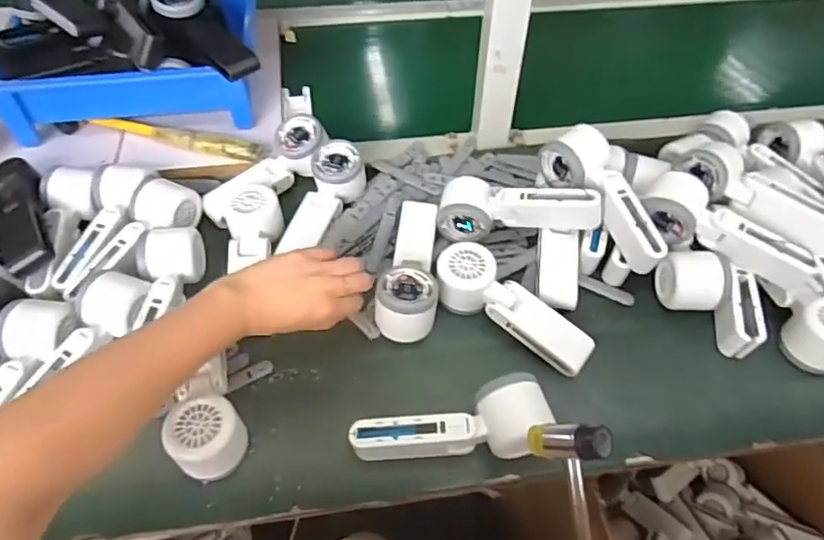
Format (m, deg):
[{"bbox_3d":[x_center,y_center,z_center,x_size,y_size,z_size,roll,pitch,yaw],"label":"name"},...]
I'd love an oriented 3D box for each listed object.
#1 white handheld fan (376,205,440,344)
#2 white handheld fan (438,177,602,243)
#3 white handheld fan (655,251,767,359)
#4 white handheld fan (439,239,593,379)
[{"bbox_3d":[0.002,-0.008,0.572,0.058,0.044,0.169,7,53,5],"label":"white handheld fan"},{"bbox_3d":[0.112,-0.067,0.595,0.166,0.053,0.057,1,52,15],"label":"white handheld fan"},{"bbox_3d":[0.292,0.029,0.552,0.092,0.053,0.086,11,54,8],"label":"white handheld fan"},{"bbox_3d":[0.097,0.032,0.540,0.164,0.040,0.060,27,57,18],"label":"white handheld fan"}]

